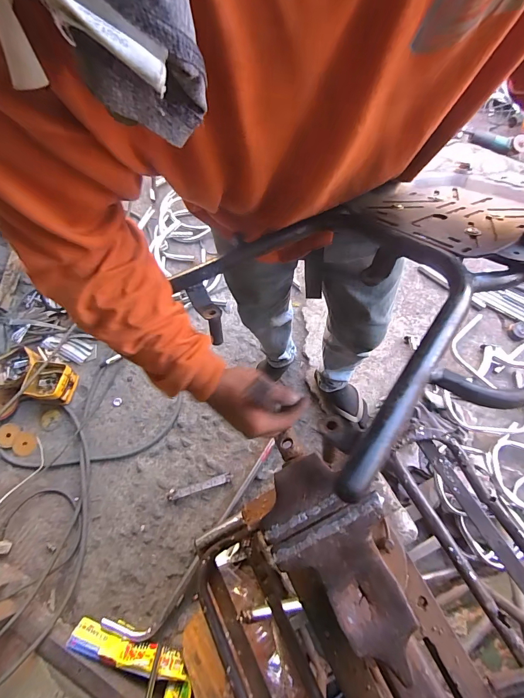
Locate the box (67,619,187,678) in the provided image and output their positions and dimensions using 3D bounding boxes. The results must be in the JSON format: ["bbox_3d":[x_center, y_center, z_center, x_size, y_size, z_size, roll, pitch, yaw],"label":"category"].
[{"bbox_3d":[-0.340,0.772,0.884,0.302,0.037,0.076,11,40,7],"label":"box"}]

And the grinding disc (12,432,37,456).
[{"bbox_3d":[-0.765,0.309,1.114,0.063,0.004,0.069,5,61,-10],"label":"grinding disc"}]

